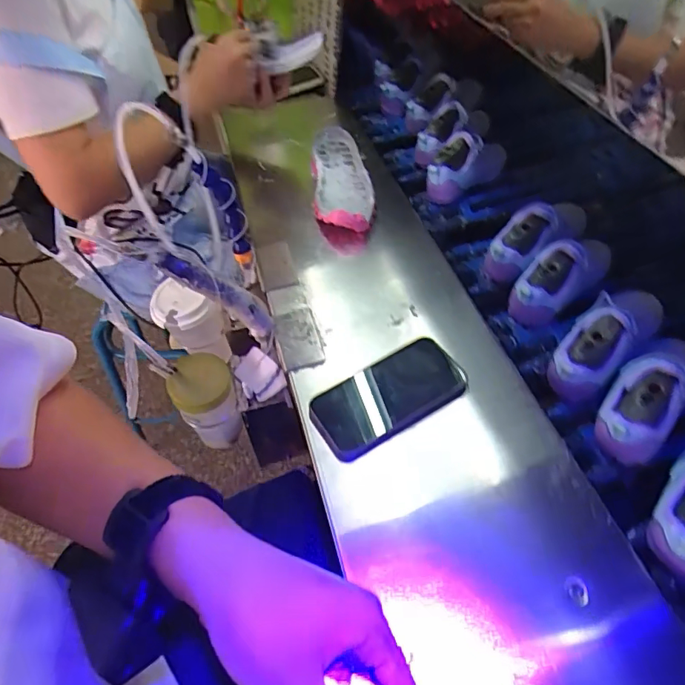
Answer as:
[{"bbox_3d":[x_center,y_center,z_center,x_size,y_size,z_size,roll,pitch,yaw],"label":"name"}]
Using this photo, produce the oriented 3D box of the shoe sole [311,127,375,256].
[{"bbox_3d":[-0.005,-0.252,0.767,0.085,0.051,0.278,-11,52,1],"label":"shoe sole"}]

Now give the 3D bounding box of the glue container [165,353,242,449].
[{"bbox_3d":[-0.172,0.085,0.635,0.071,0.137,0.067,-15,52,-3],"label":"glue container"}]

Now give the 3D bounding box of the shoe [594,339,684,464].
[{"bbox_3d":[0.298,0.059,0.480,0.066,0.061,0.140,32,89,26],"label":"shoe"}]

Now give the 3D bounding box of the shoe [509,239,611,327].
[{"bbox_3d":[0.281,-0.090,0.618,0.170,0.090,0.062,-36,58,-22],"label":"shoe"}]

